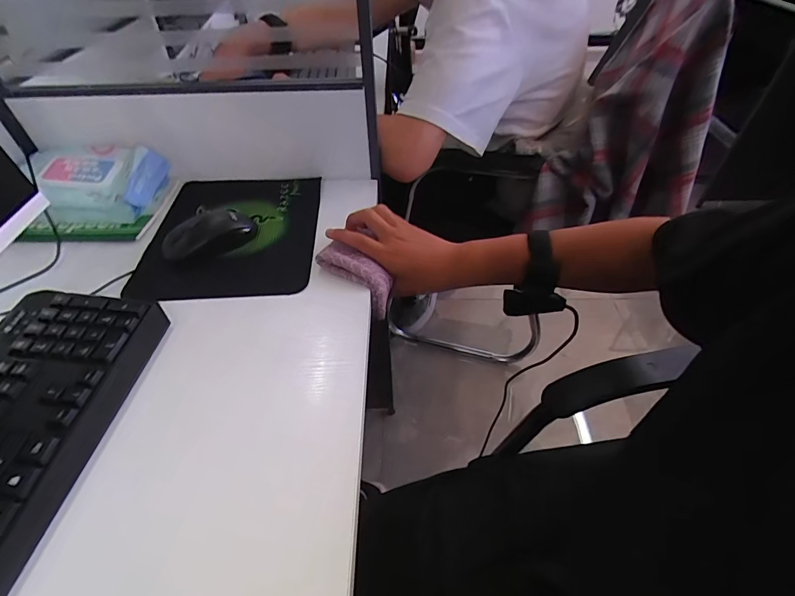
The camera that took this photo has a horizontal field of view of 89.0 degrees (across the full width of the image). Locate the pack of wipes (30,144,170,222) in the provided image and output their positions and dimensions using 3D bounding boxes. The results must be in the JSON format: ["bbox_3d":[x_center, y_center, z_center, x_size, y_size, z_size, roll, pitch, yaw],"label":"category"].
[{"bbox_3d":[-0.413,-0.156,0.555,0.165,0.064,0.118,-2,47,-1],"label":"pack of wipes"}]

